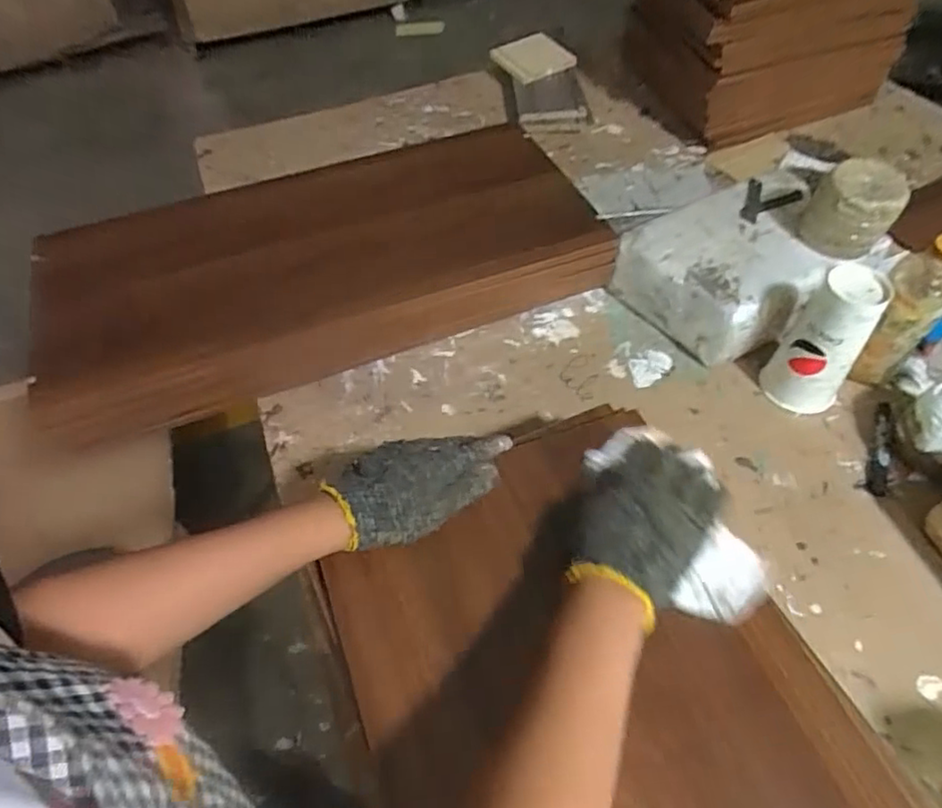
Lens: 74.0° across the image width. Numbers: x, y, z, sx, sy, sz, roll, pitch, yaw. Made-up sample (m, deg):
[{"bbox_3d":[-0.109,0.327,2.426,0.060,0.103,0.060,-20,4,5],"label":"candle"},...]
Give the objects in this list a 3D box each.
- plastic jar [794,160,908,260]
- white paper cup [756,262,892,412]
[{"bbox_3d":[0.438,-0.224,0.720,0.090,0.081,0.072,28,61,21],"label":"plastic jar"},{"bbox_3d":[0.384,-0.065,0.680,0.075,0.165,0.072,-1,55,2],"label":"white paper cup"}]

